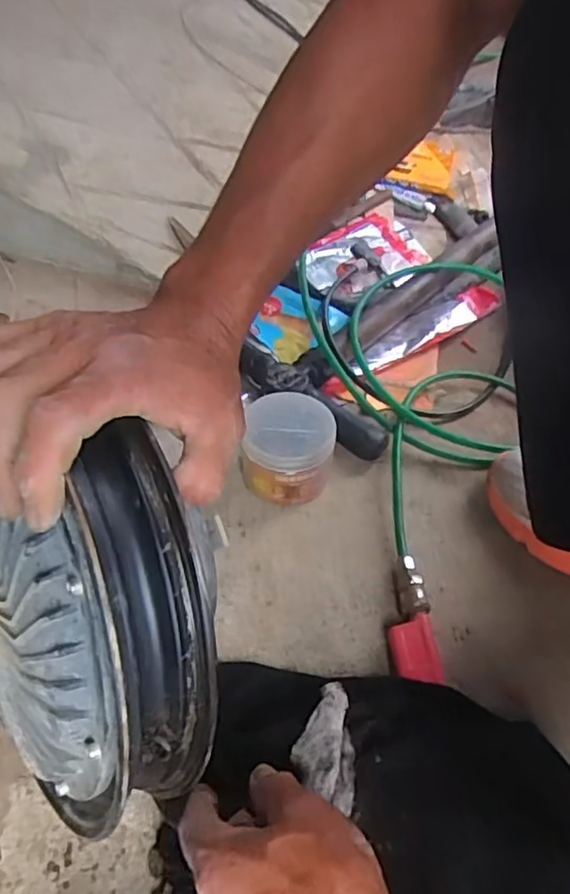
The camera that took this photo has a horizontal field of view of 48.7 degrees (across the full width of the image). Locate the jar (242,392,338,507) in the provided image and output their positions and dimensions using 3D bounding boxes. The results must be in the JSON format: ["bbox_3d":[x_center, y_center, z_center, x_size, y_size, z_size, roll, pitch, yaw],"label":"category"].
[{"bbox_3d":[0.004,0.002,0.568,0.077,0.064,0.079,-2,50,2],"label":"jar"}]

